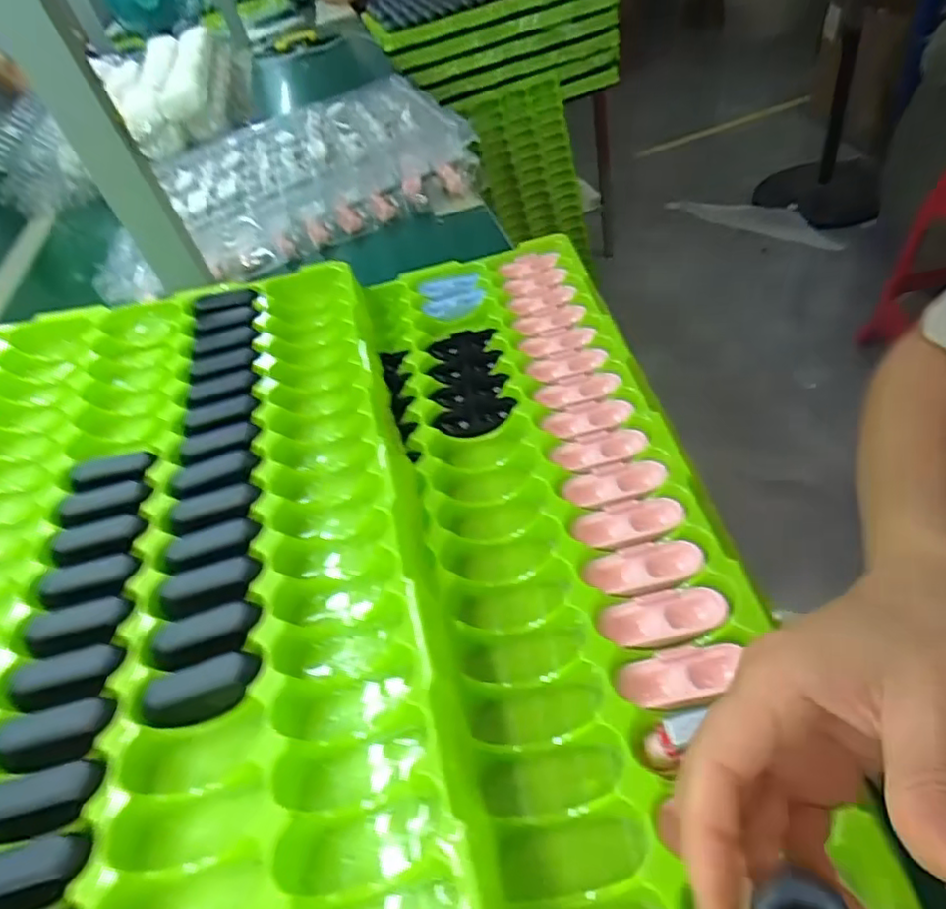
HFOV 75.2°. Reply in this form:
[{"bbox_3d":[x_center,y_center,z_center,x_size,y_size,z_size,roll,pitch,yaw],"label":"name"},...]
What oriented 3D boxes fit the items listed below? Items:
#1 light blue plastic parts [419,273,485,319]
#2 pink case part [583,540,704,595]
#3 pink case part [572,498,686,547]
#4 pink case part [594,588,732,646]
[{"bbox_3d":[-0.020,-0.148,0.569,0.055,0.011,0.055,-11,45,-4],"label":"light blue plastic parts"},{"bbox_3d":[0.093,0.061,0.340,0.061,0.012,0.028,-9,45,-3],"label":"pink case part"},{"bbox_3d":[0.092,0.041,0.365,0.063,0.010,0.026,-15,44,9],"label":"pink case part"},{"bbox_3d":[0.098,0.084,0.319,0.063,0.009,0.027,-15,44,12],"label":"pink case part"}]

